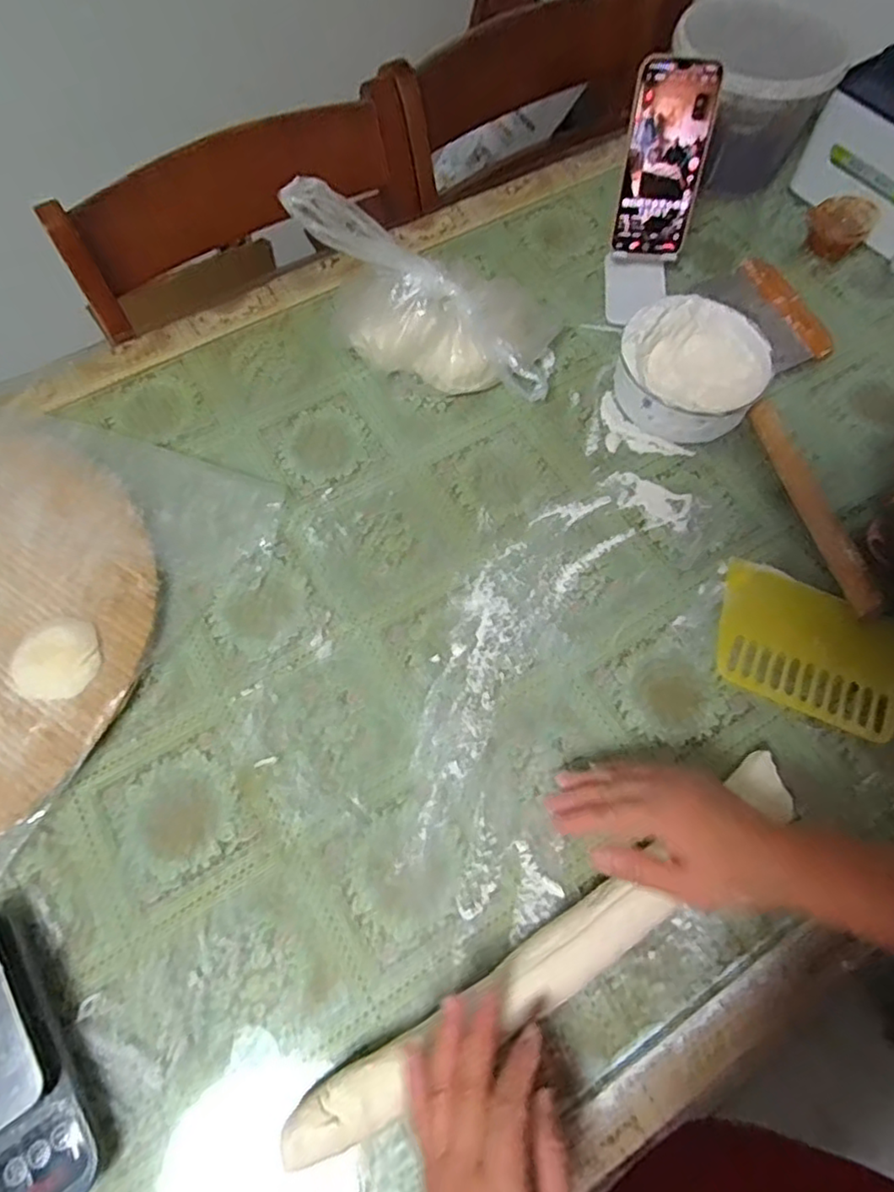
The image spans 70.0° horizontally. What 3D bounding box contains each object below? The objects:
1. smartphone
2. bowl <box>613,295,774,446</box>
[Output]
[{"bbox_3d":[0.208,-0.422,0.623,0.074,0.160,0.009,11,46,10],"label":"smartphone"},{"bbox_3d":[0.236,-0.219,0.617,0.131,0.070,0.134,0,65,0],"label":"bowl"}]

